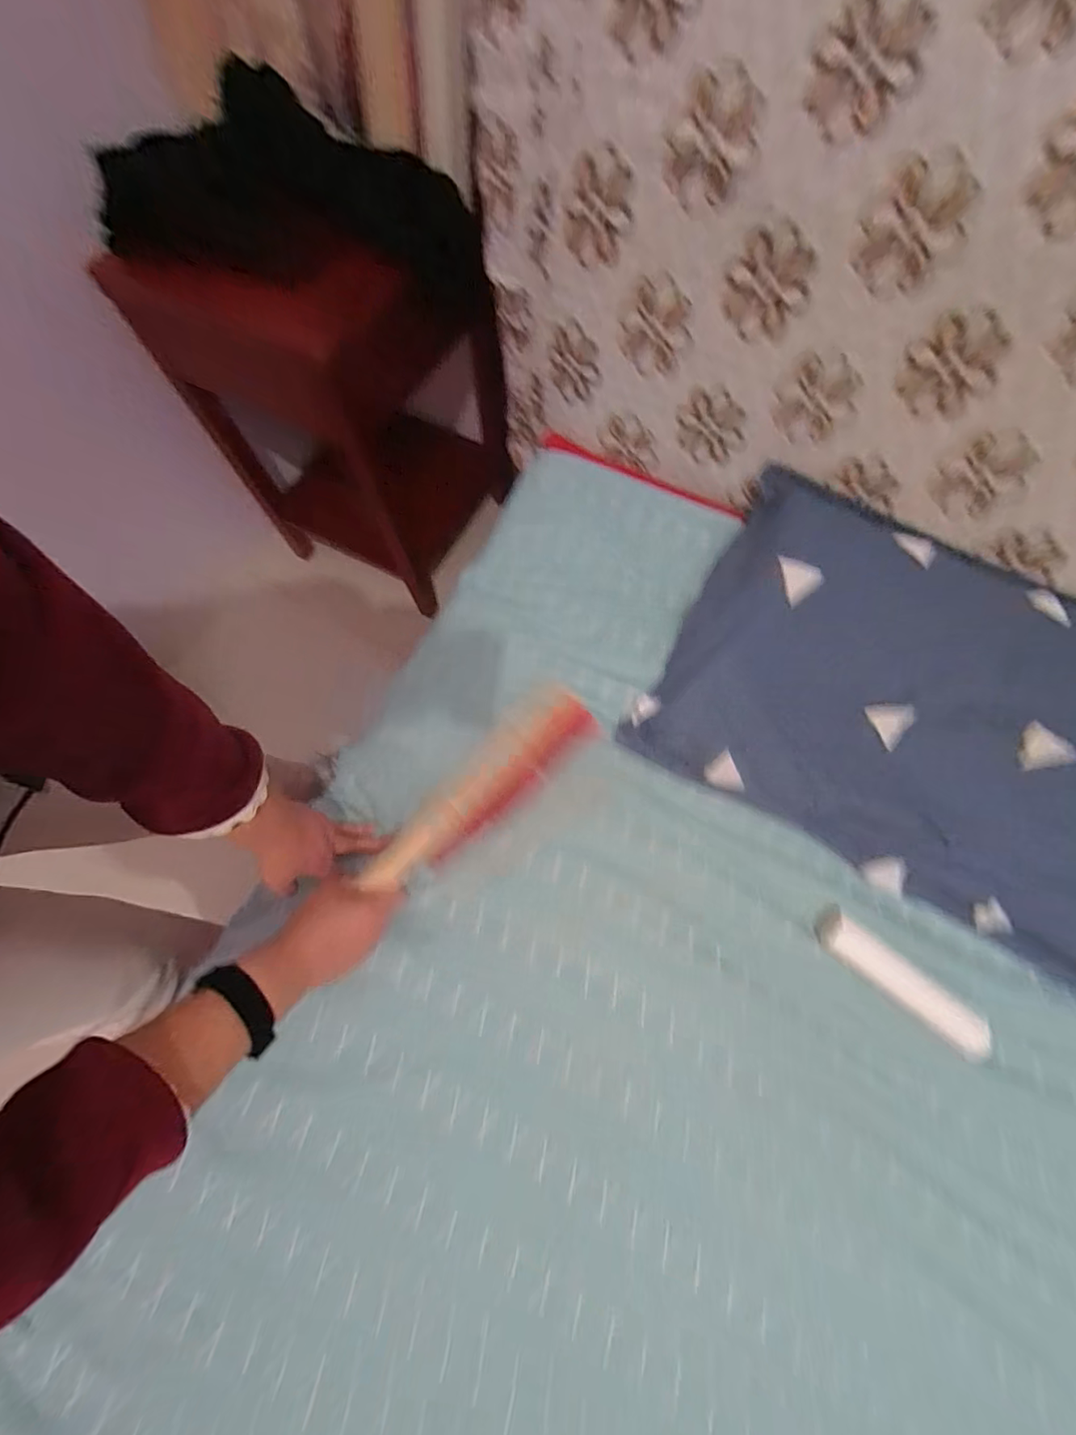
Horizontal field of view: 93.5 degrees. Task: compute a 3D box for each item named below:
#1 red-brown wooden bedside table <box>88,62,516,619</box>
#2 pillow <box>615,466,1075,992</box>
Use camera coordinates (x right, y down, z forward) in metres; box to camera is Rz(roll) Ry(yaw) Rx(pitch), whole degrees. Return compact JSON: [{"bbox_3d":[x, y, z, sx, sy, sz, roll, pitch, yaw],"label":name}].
[{"bbox_3d":[-0.361,-0.653,1.066,0.487,0.790,0.436,25,73,10],"label":"red-brown wooden bedside table"},{"bbox_3d":[0.512,0.030,0.581,0.729,0.076,0.404,28,90,9],"label":"pillow"}]

